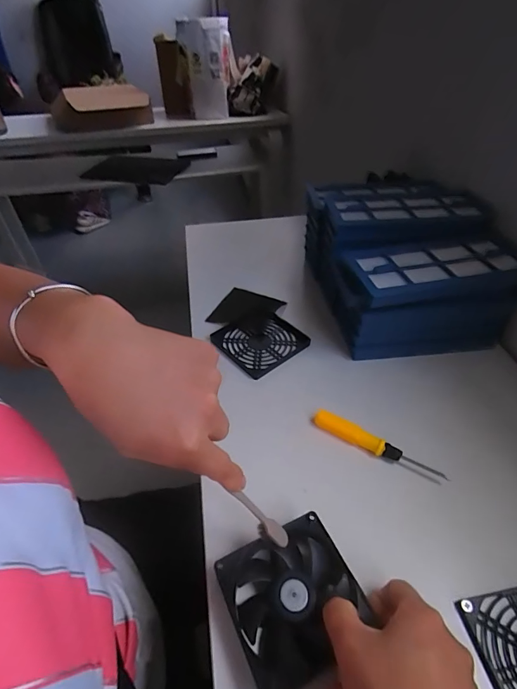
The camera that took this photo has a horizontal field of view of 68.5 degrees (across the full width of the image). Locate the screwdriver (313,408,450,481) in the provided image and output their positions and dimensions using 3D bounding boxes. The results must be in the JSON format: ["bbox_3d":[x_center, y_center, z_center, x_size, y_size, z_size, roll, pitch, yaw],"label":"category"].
[{"bbox_3d":[0.118,0.102,0.383,0.133,0.015,0.015,24,48,23],"label":"screwdriver"}]

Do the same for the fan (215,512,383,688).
[{"bbox_3d":[0.026,0.193,0.286,0.091,0.027,0.091,-18,46,-18],"label":"fan"}]

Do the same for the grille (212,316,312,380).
[{"bbox_3d":[0.001,-0.007,0.510,0.098,0.010,0.104,-28,50,-27],"label":"grille"}]

